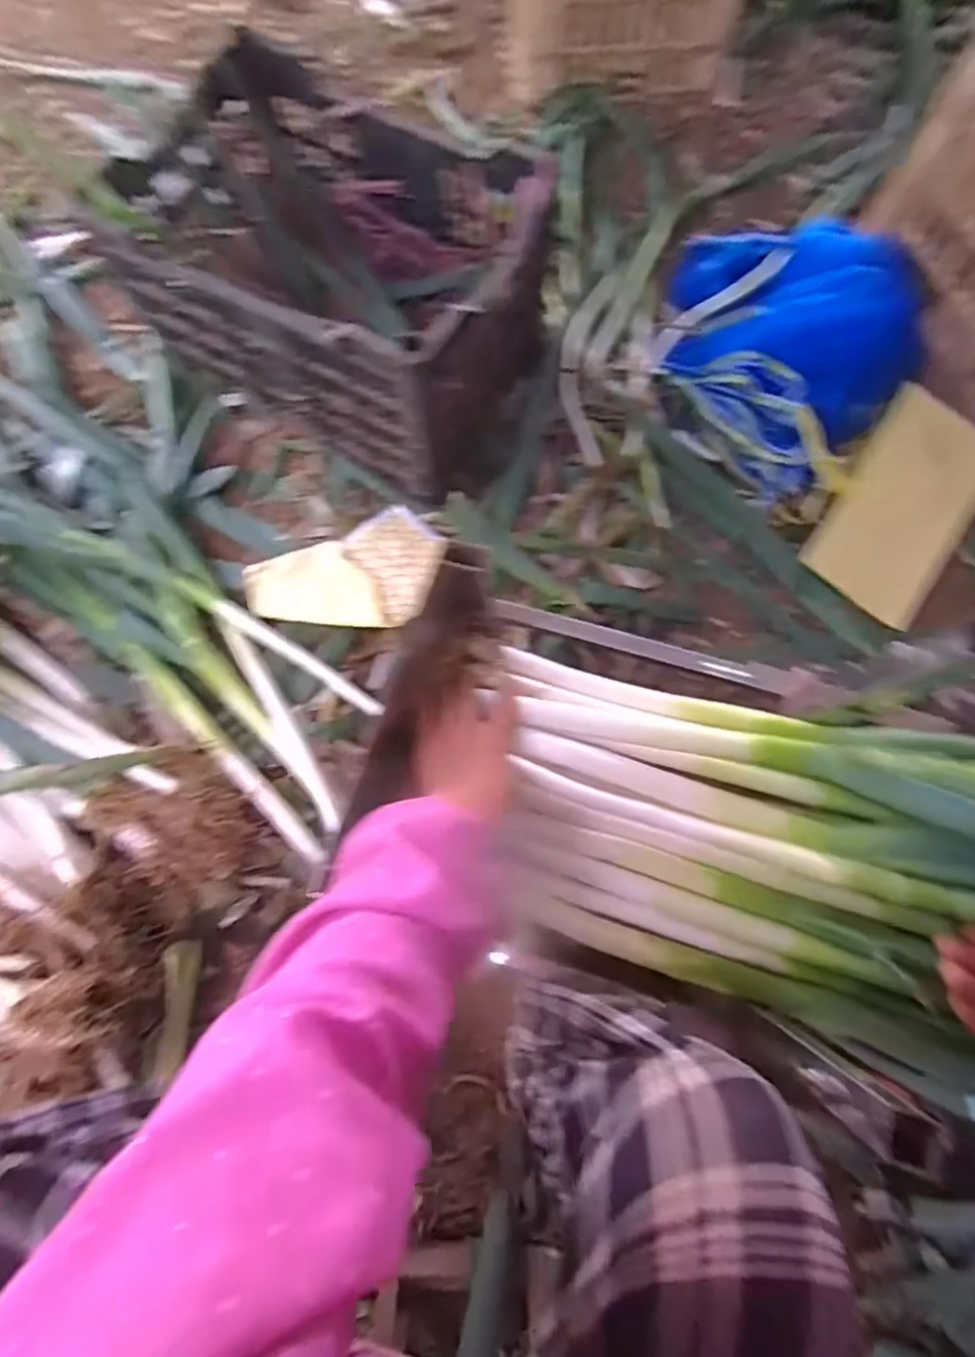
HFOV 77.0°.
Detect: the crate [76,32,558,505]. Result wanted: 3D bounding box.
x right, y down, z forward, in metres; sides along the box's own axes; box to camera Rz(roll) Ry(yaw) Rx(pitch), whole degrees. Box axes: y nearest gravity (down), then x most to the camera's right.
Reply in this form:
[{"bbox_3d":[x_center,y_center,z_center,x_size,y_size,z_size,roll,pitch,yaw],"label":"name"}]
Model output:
[{"bbox_3d":[-0.178,-0.510,0.796,0.484,0.237,0.331,29,75,7],"label":"crate"}]

